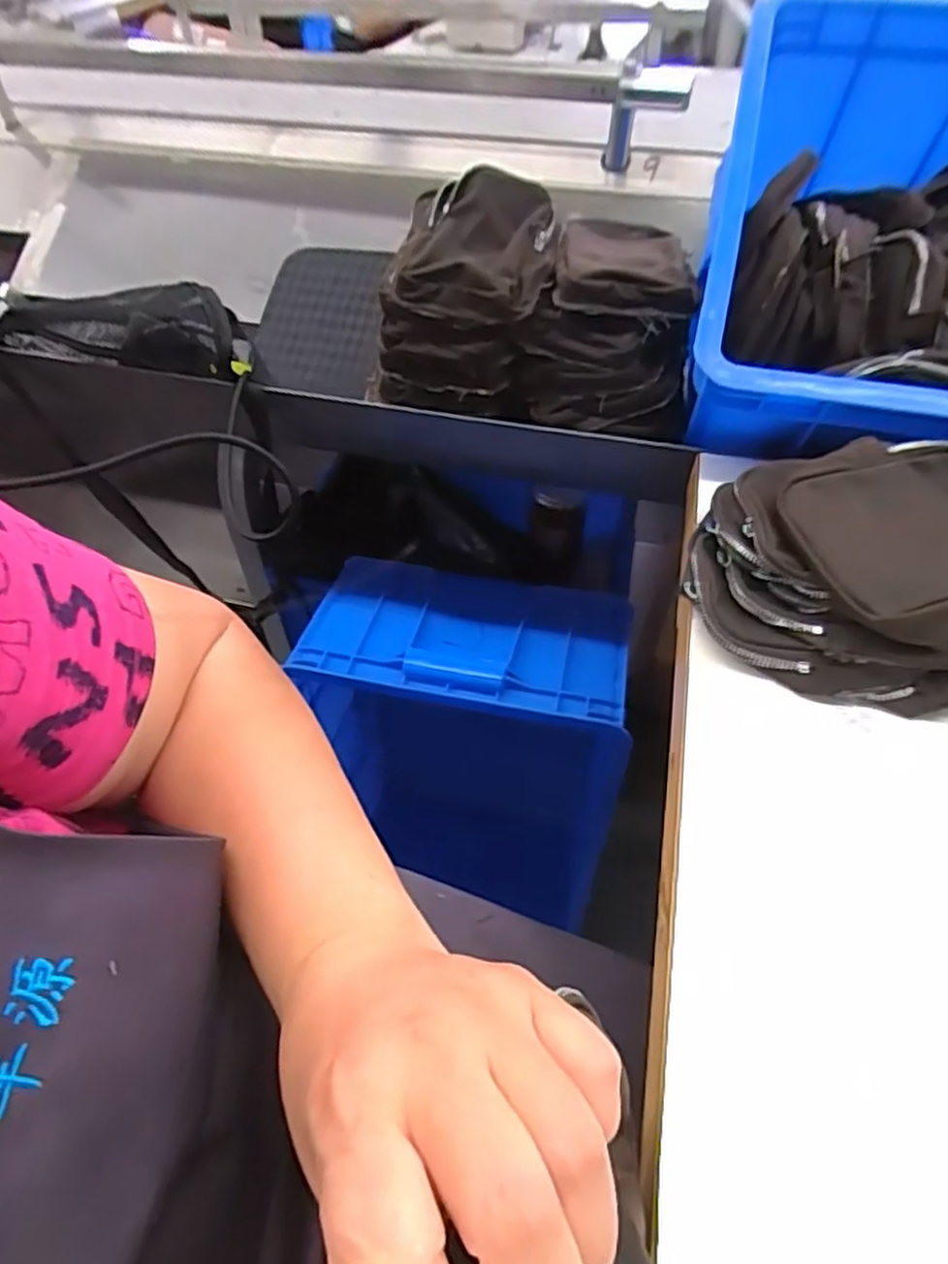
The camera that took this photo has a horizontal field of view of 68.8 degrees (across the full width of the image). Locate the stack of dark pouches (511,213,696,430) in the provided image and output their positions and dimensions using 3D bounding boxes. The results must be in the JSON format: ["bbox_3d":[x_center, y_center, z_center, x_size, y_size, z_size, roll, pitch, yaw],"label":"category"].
[{"bbox_3d":[0.119,-0.255,0.569,0.131,0.101,0.160,14,52,12],"label":"stack of dark pouches"}]

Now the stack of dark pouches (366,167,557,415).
[{"bbox_3d":[-0.008,-0.288,0.579,0.140,0.123,0.144,6,50,6],"label":"stack of dark pouches"}]

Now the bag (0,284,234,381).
[{"bbox_3d":[-0.323,-0.280,0.628,0.249,0.058,0.053,11,51,10],"label":"bag"}]

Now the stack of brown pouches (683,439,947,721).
[{"bbox_3d":[0.232,-0.039,0.414,0.187,0.065,0.157,8,51,7],"label":"stack of brown pouches"}]

